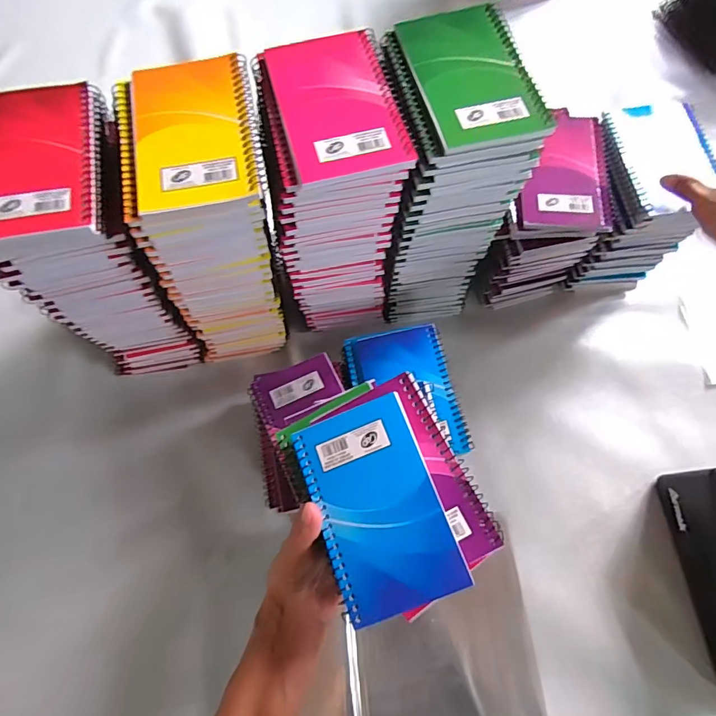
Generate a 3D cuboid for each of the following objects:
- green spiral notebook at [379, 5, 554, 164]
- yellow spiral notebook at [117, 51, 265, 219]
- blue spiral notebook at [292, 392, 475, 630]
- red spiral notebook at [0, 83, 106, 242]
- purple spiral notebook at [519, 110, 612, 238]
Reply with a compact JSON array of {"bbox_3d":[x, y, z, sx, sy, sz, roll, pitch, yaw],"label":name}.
[{"bbox_3d":[0.080,-0.212,0.327,0.093,0.009,0.131,-13,70,-3],"label":"green spiral notebook"},{"bbox_3d":[-0.123,-0.164,0.315,0.099,0.010,0.131,-12,70,-2],"label":"yellow spiral notebook"},{"bbox_3d":[0.012,0.098,0.292,0.081,0.014,0.131,-19,71,-5],"label":"blue spiral notebook"},{"bbox_3d":[-0.229,-0.139,0.301,0.092,0.011,0.123,-15,71,-3],"label":"red spiral notebook"},{"bbox_3d":[0.203,-0.194,0.438,0.079,0.018,0.150,4,71,3],"label":"purple spiral notebook"}]

